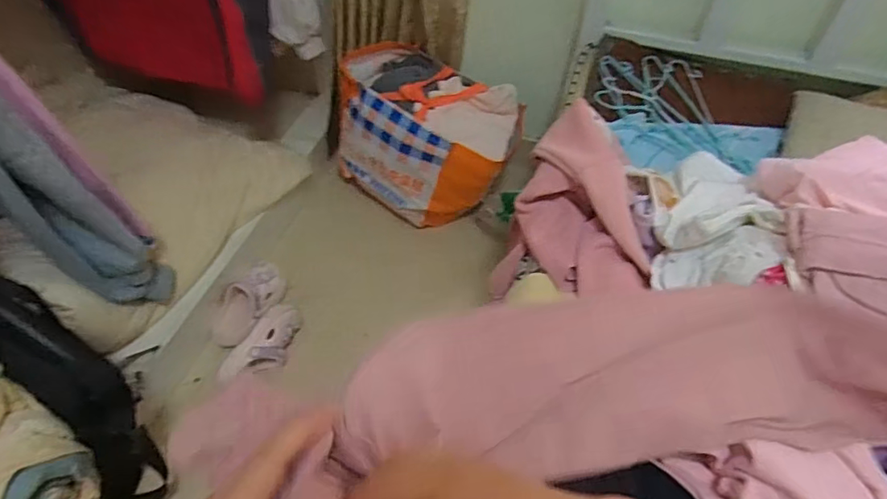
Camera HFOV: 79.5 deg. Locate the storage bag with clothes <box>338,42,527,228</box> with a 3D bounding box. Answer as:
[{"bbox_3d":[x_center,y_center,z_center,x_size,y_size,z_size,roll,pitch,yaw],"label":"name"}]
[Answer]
[{"bbox_3d":[-0.050,-0.295,1.395,0.465,0.328,0.276,28,54,20],"label":"storage bag with clothes"}]

